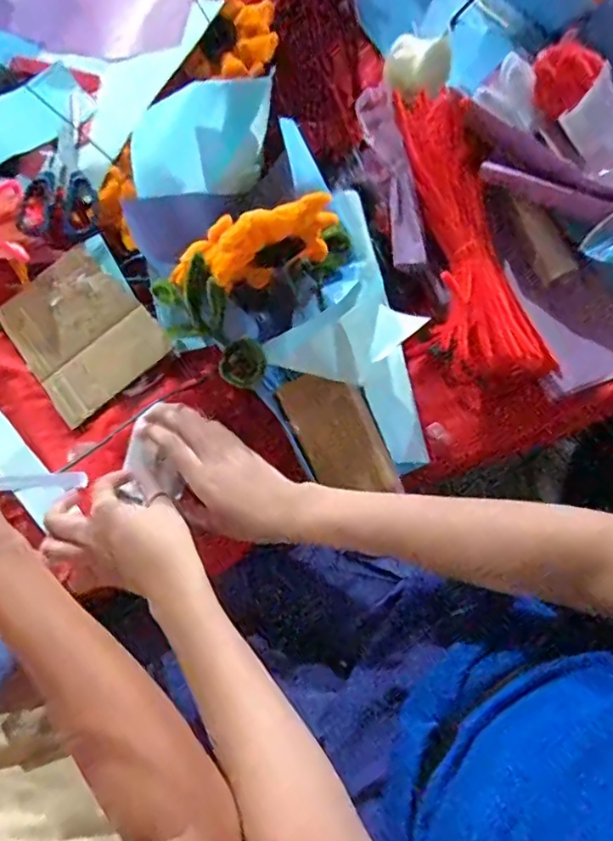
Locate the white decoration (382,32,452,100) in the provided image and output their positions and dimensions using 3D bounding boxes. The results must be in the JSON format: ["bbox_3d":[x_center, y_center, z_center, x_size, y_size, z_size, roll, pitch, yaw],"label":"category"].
[{"bbox_3d":[0.112,-0.359,0.591,0.063,0.035,0.046,13,78,4],"label":"white decoration"}]

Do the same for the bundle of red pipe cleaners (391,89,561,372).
[{"bbox_3d":[0.135,-0.174,0.538,0.088,0.045,0.294,-15,78,-2],"label":"bundle of red pipe cleaners"}]

